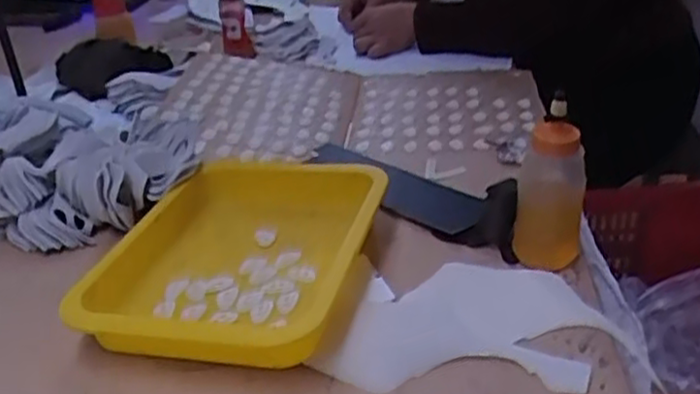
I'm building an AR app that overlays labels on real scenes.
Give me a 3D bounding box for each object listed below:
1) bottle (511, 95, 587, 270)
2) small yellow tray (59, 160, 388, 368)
[{"bbox_3d":[0.156,-0.007,0.580,0.042,0.128,0.041,-12,31,-14],"label":"bottle"},{"bbox_3d":[-0.086,0.048,0.605,0.194,0.049,0.257,5,31,15],"label":"small yellow tray"}]

